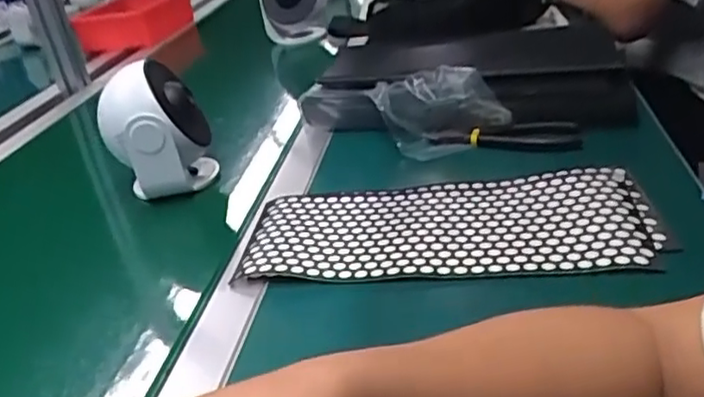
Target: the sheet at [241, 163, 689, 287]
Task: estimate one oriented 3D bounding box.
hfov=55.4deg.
[{"bbox_3d":[0.077,0.020,0.554,0.321,0.011,0.139,-4,28,9],"label":"sheet"}]

